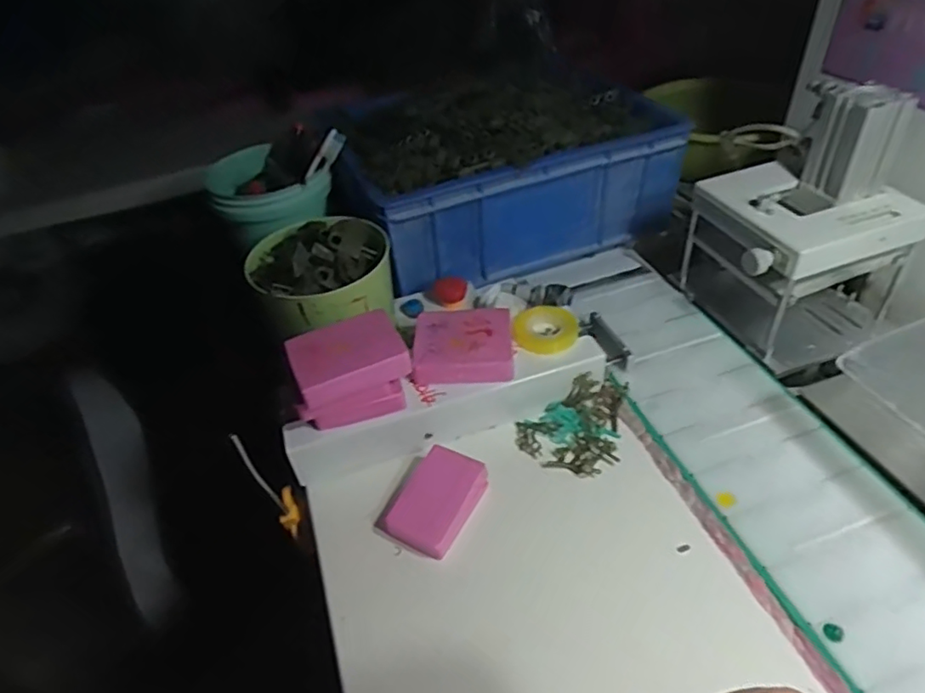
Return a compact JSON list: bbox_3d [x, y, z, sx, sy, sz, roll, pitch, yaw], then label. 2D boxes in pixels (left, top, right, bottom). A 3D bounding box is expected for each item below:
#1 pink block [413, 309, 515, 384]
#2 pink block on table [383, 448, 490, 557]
[{"bbox_3d":[0.002,0.000,0.490,0.078,0.023,0.072,-4,42,3],"label":"pink block"},{"bbox_3d":[-0.018,0.110,0.429,0.048,0.026,0.075,19,47,26],"label":"pink block on table"}]

